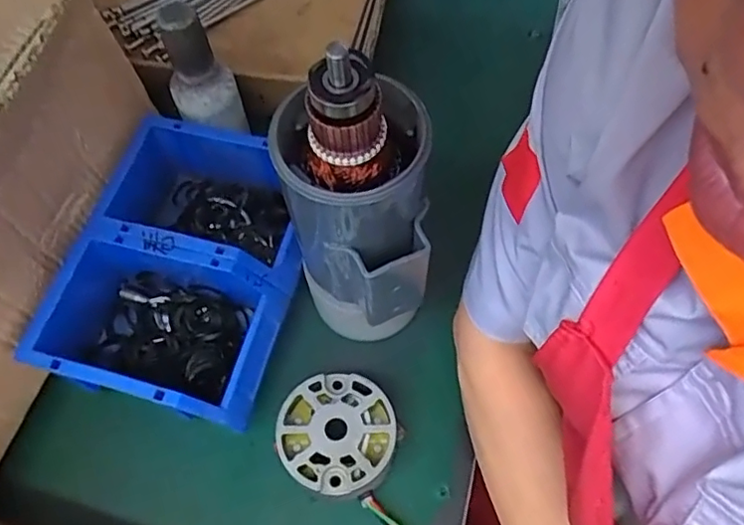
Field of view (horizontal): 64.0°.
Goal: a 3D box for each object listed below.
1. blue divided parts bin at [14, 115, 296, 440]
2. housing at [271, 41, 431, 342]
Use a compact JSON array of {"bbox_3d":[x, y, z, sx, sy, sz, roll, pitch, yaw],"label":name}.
[{"bbox_3d":[-0.145,0.003,0.460,0.167,0.075,0.210,13,65,7],"label":"blue divided parts bin"},{"bbox_3d":[-0.007,-0.020,0.353,0.080,0.224,0.086,-4,63,0],"label":"housing"}]

